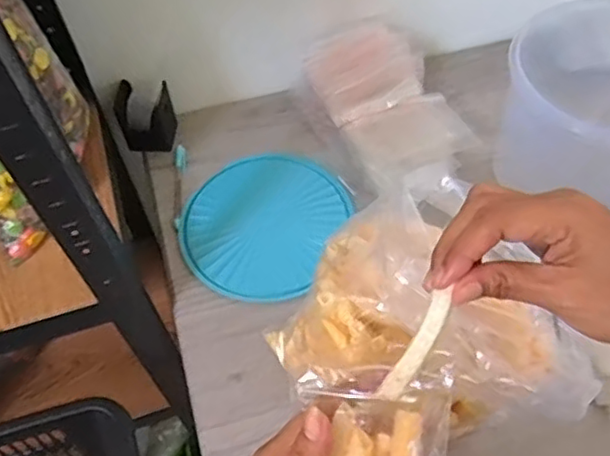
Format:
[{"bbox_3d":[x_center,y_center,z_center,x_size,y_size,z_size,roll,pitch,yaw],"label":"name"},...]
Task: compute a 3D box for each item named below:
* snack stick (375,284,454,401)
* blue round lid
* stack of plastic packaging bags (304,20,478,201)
[{"bbox_3d":[0.060,0.062,0.330,0.012,0.011,0.063,31,93,19],"label":"snack stick"},{"bbox_3d":[-0.052,-0.007,0.759,0.178,0.012,0.192,-1,58,1],"label":"blue round lid"},{"bbox_3d":[0.109,-0.151,0.784,0.140,0.035,0.223,-29,77,-12],"label":"stack of plastic packaging bags"}]

